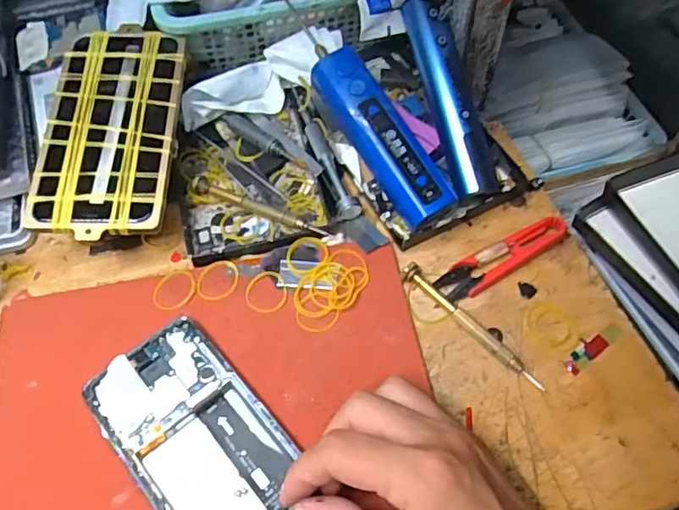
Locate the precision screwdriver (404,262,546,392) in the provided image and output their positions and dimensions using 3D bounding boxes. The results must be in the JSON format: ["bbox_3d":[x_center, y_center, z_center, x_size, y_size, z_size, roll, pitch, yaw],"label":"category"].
[{"bbox_3d":[0.079,0.043,0.356,0.010,0.009,0.107,-38,64,-20],"label":"precision screwdriver"}]

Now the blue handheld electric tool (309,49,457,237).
[{"bbox_3d":[0.028,-0.078,0.390,0.034,0.029,0.129,-30,81,-17],"label":"blue handheld electric tool"}]

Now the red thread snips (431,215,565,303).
[{"bbox_3d":[0.106,0.000,0.380,0.092,0.013,0.023,-29,61,-15],"label":"red thread snips"}]

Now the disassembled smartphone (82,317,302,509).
[{"bbox_3d":[-0.070,0.105,0.312,0.076,0.015,0.155,-34,61,-18],"label":"disassembled smartphone"}]

